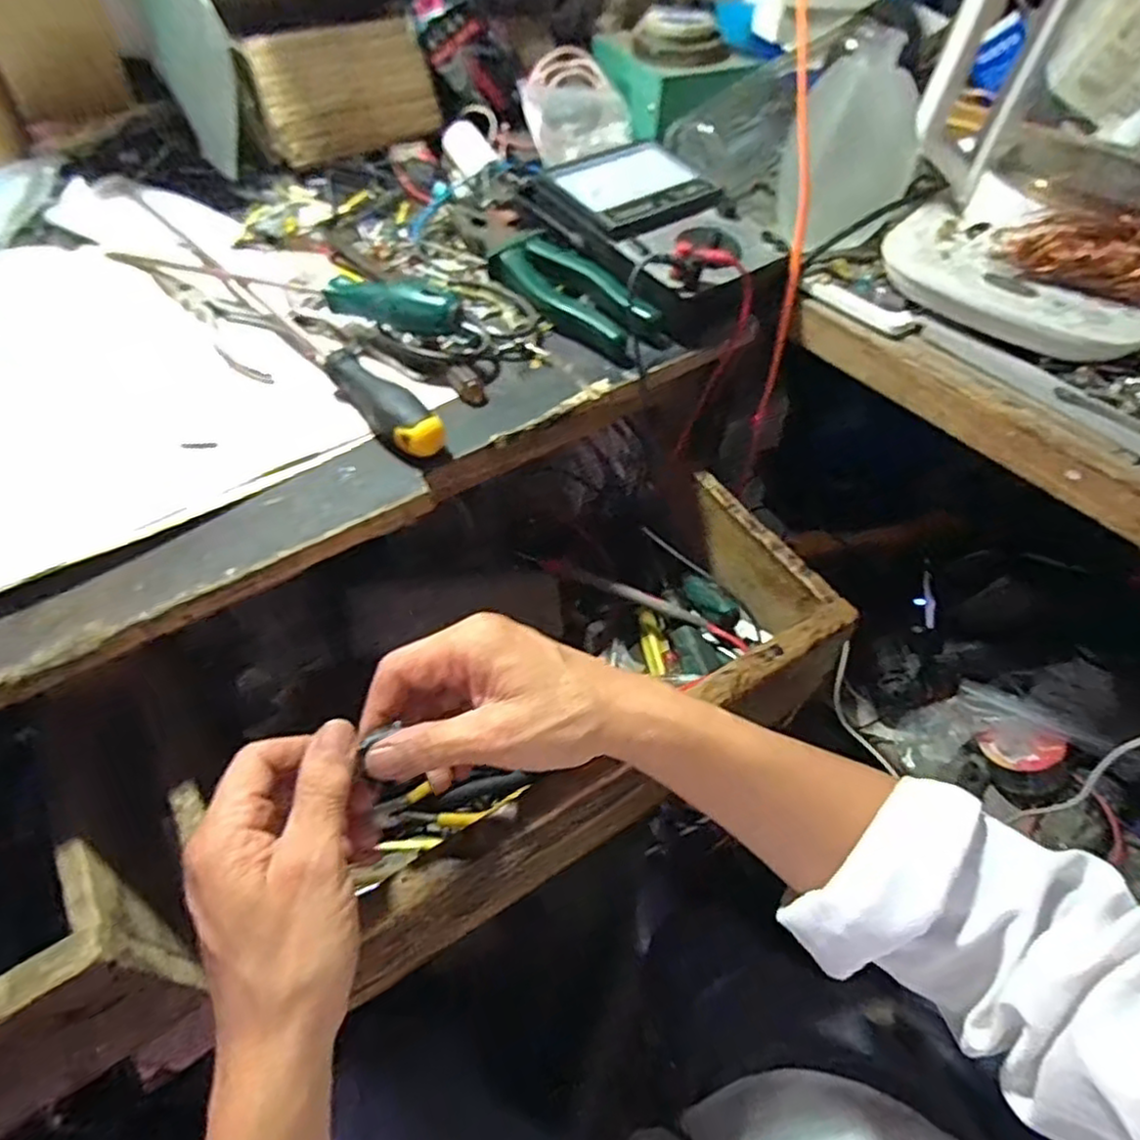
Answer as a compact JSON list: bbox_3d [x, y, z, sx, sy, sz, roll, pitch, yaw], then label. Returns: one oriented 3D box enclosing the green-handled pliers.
[{"bbox_3d":[-0.013,-0.209,0.499,0.058,0.029,0.189,-32,59,-25],"label":"green-handled pliers"}]

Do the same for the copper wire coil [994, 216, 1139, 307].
[{"bbox_3d":[0.347,-0.187,0.422,0.159,0.041,0.051,10,52,6],"label":"copper wire coil"}]

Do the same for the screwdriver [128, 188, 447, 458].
[{"bbox_3d":[-0.206,-0.175,0.469,0.029,0.024,0.365,-36,61,-27],"label":"screwdriver"}]

